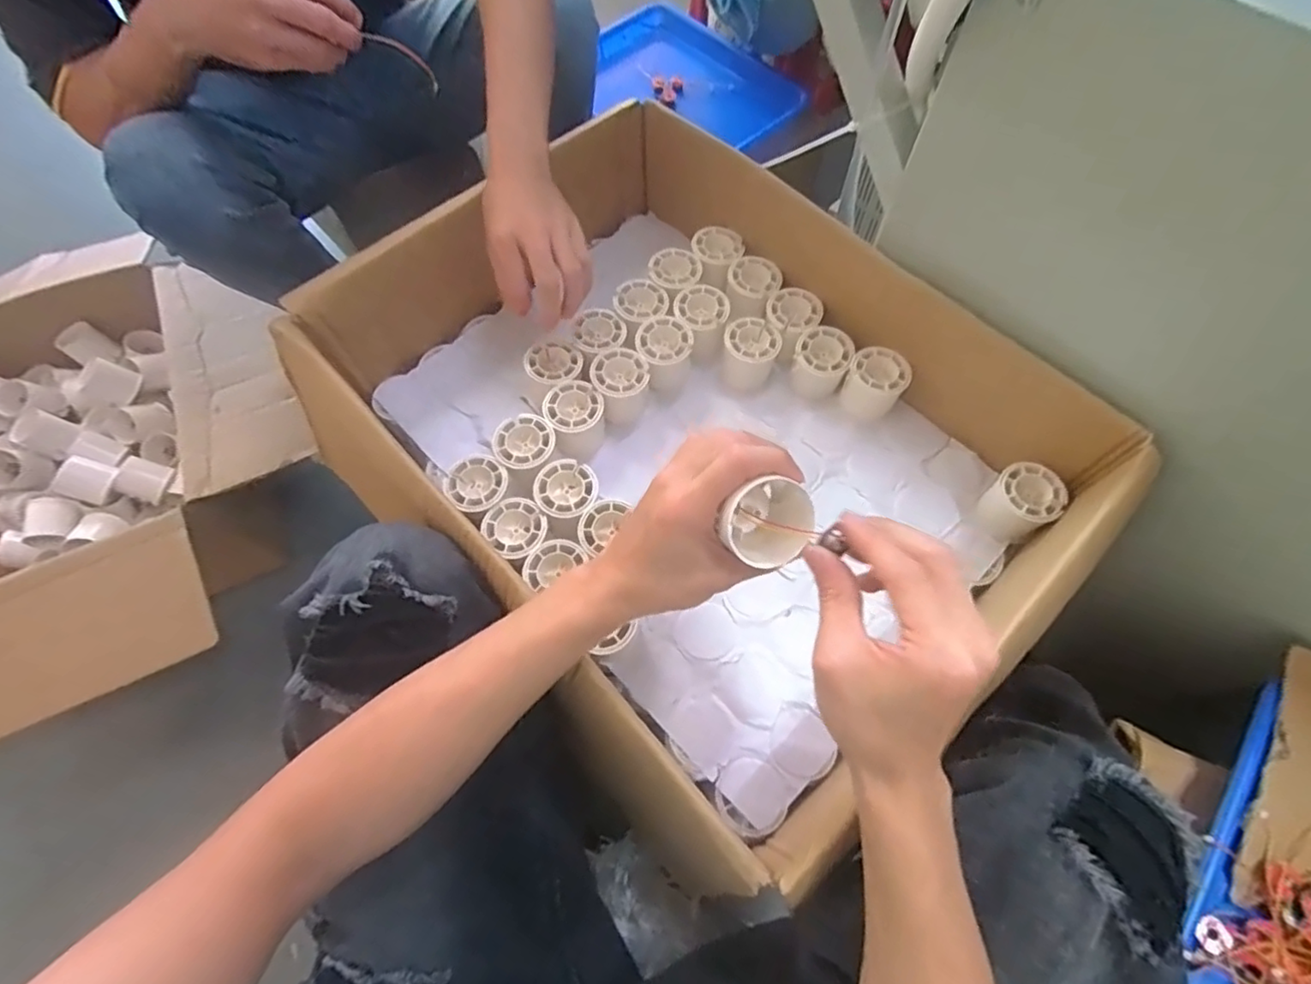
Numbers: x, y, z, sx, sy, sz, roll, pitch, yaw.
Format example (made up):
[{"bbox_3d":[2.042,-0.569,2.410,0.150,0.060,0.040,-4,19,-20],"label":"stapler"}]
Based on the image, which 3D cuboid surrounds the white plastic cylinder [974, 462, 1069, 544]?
[{"bbox_3d":[0.319,0.010,0.535,0.059,0.049,0.052,-38,70,-14],"label":"white plastic cylinder"}]

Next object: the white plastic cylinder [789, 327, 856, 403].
[{"bbox_3d":[0.165,-0.127,0.608,0.052,0.052,0.050,20,68,11],"label":"white plastic cylinder"}]

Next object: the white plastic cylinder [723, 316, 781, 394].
[{"bbox_3d":[0.096,-0.139,0.617,0.054,0.050,0.058,17,67,9],"label":"white plastic cylinder"}]

